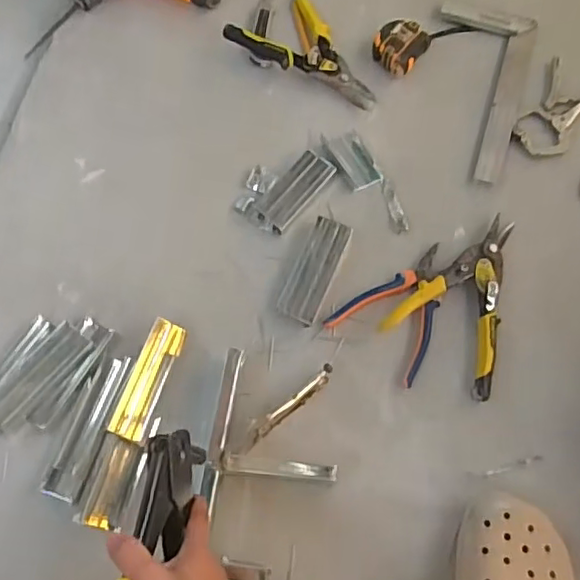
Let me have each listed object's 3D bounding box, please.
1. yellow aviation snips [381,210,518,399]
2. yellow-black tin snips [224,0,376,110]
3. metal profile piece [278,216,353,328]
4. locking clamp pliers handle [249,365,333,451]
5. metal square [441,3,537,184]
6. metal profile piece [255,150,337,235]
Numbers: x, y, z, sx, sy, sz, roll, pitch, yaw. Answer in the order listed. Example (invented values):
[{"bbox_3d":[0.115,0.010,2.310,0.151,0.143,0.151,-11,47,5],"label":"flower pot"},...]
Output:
[{"bbox_3d":[0.235,0.014,0.724,0.209,0.025,0.140,-43,73,-13],"label":"yellow aviation snips"},{"bbox_3d":[0.027,-0.338,0.886,0.132,0.033,0.224,-36,71,-11],"label":"yellow-black tin snips"},{"bbox_3d":[0.031,-0.025,0.762,0.050,0.016,0.138,22,71,11],"label":"metal profile piece"},{"bbox_3d":[0.000,0.130,0.683,0.129,0.053,0.019,-38,72,-11],"label":"locking clamp pliers handle"},{"bbox_3d":[0.266,-0.288,0.862,0.132,0.010,0.288,13,70,8],"label":"metal square"},{"bbox_3d":[0.009,-0.132,0.802,0.048,0.023,0.118,40,76,16],"label":"metal profile piece"}]

